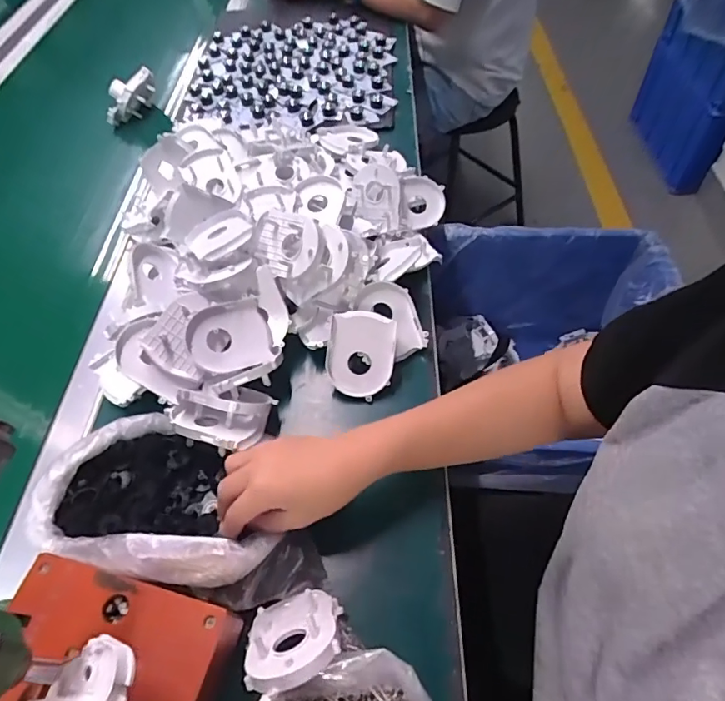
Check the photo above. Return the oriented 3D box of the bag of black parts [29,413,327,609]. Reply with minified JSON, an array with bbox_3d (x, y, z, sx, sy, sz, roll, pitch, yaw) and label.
[{"bbox_3d":[-0.142,0.128,0.412,0.226,0.056,0.126,11,56,12],"label":"bag of black parts"}]

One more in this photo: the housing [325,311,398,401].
[{"bbox_3d":[-0.002,0.004,0.495,0.067,0.011,0.083,10,90,3],"label":"housing"}]

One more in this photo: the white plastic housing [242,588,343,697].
[{"bbox_3d":[-0.048,0.202,0.341,0.064,0.065,0.018,-17,97,-9],"label":"white plastic housing"}]

